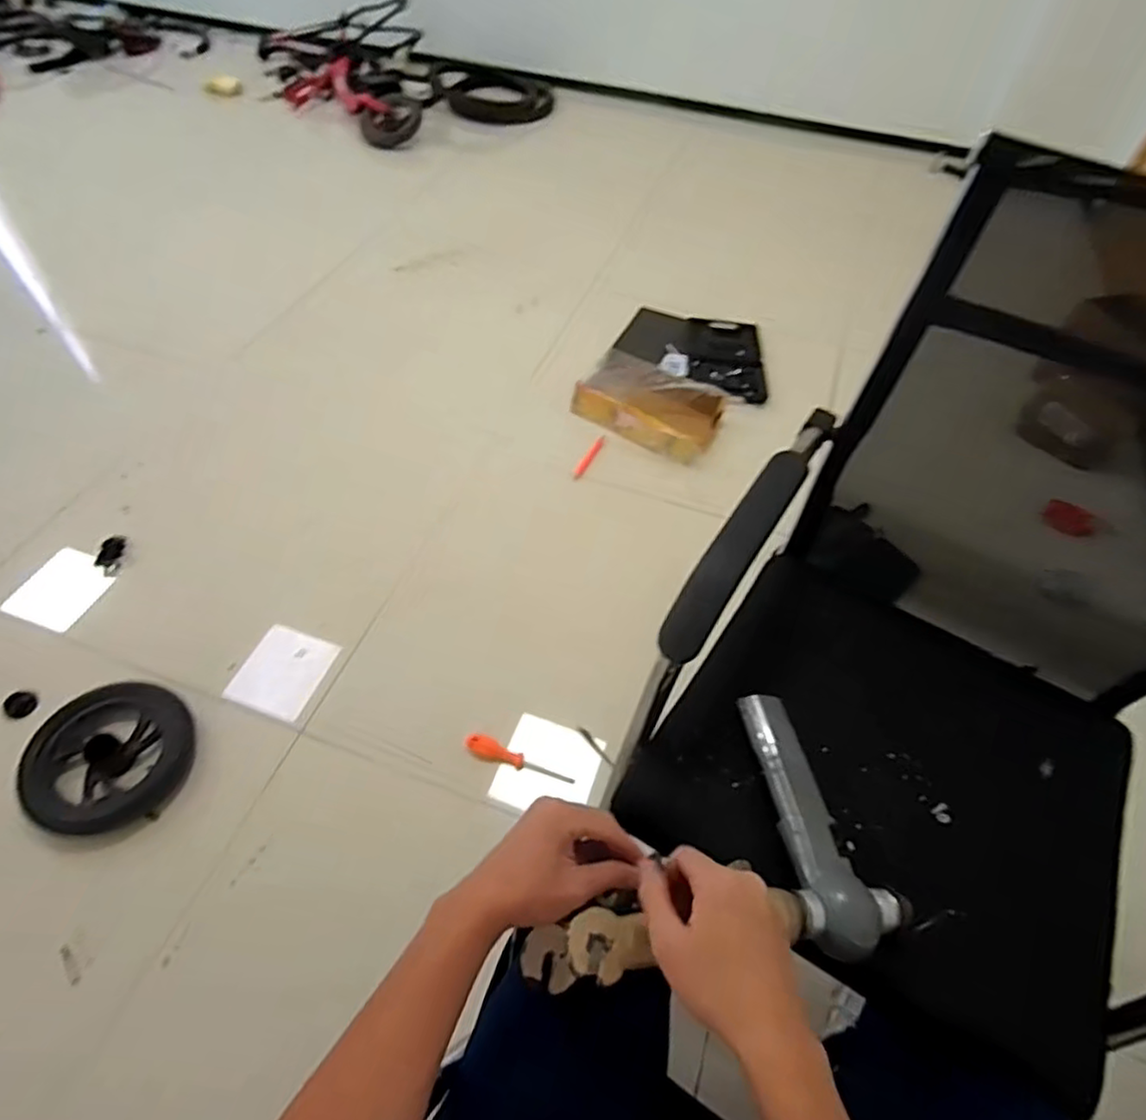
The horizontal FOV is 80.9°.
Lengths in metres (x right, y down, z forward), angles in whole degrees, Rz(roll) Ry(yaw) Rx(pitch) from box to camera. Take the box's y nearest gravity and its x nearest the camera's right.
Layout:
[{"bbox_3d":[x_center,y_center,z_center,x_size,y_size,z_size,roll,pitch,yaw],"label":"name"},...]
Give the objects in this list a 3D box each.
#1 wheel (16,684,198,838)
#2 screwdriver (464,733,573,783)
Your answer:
[{"bbox_3d":[-0.794,0.332,1.157,0.262,0.047,0.260,-21,57,-17],"label":"wheel"},{"bbox_3d":[-0.096,0.354,1.177,0.198,0.037,0.035,17,54,10],"label":"screwdriver"}]

